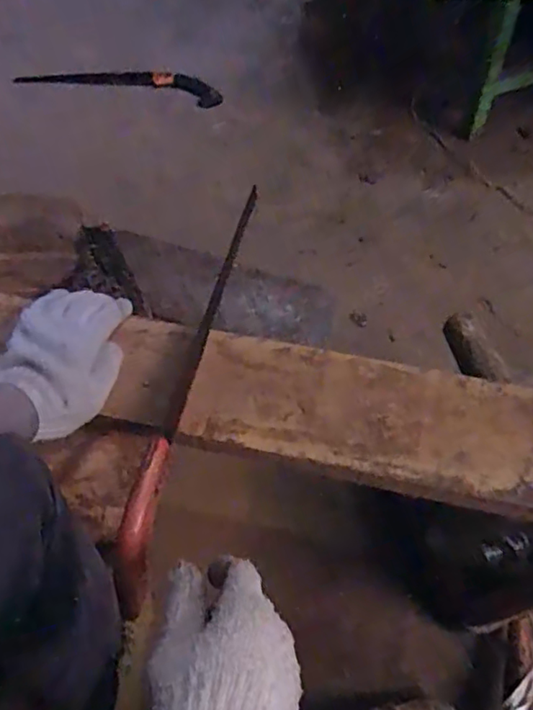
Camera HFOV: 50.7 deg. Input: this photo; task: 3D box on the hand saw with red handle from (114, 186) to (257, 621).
[{"bbox_3d":[-0.080,0.031,0.564,0.022,0.073,0.416,11,58,4],"label":"hand saw with red handle"}]

